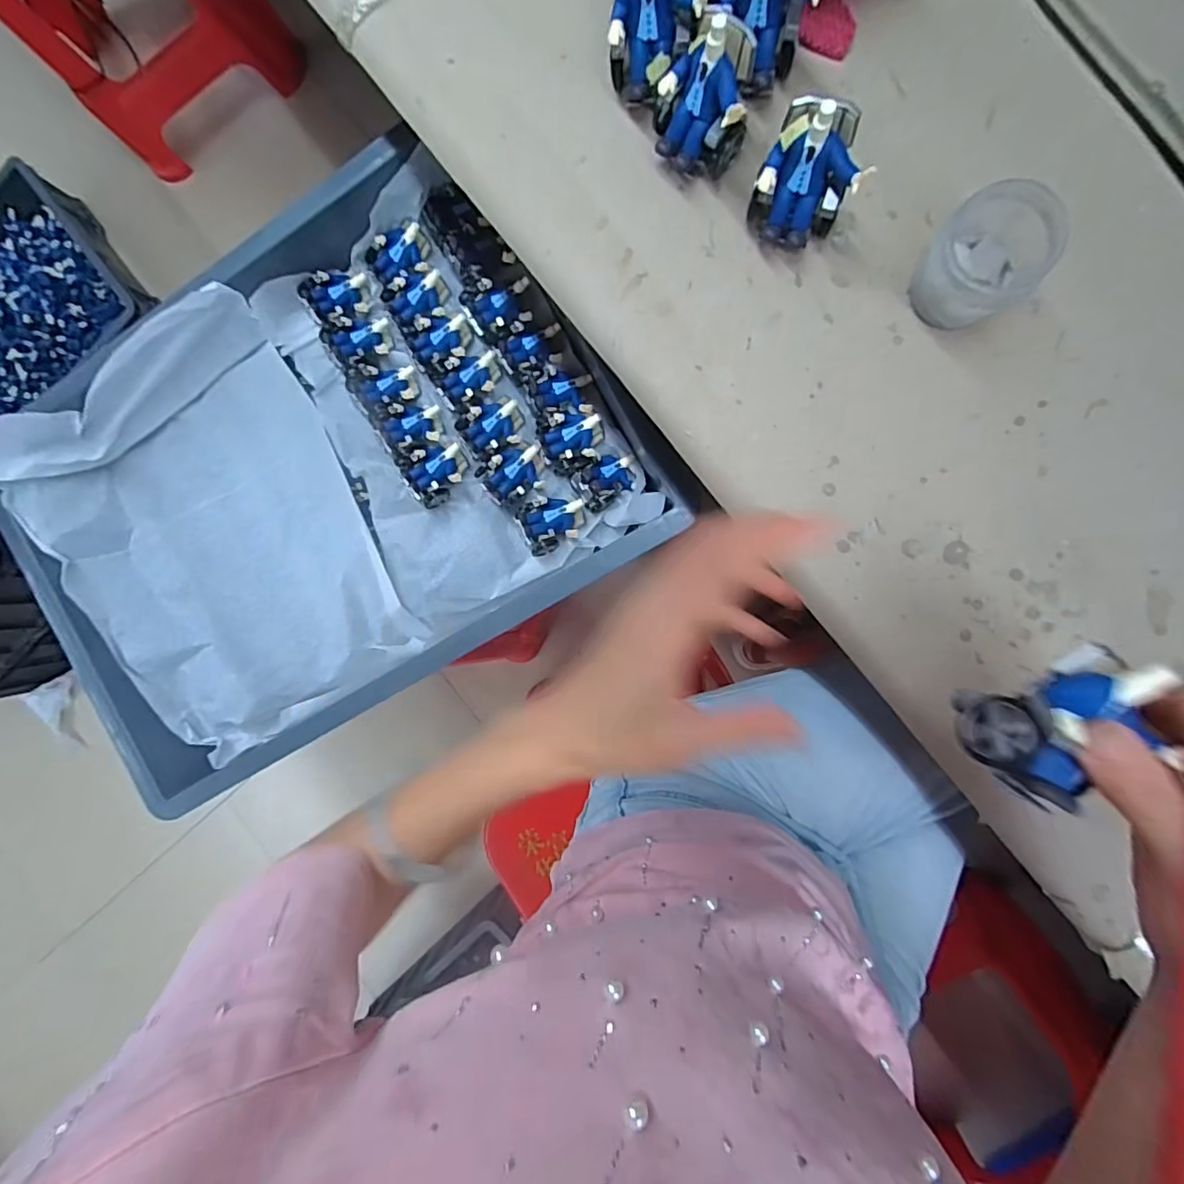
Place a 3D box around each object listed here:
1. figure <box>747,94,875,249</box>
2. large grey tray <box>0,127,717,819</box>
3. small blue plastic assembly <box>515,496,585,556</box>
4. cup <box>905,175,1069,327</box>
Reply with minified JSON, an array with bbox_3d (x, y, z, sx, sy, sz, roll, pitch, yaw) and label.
[{"bbox_3d":[0.114,-0.216,0.282,0.051,0.057,0.045,26,97,6],"label":"figure"},{"bbox_3d":[-0.260,-0.093,0.516,0.578,0.086,0.401,-29,89,9],"label":"large grey tray"},{"bbox_3d":[-0.037,-0.067,0.501,0.059,0.026,0.050,-27,89,9],"label":"small blue plastic assembly"},{"bbox_3d":[0.202,-0.170,0.277,0.055,0.044,0.051,0,93,8],"label":"cup"}]

